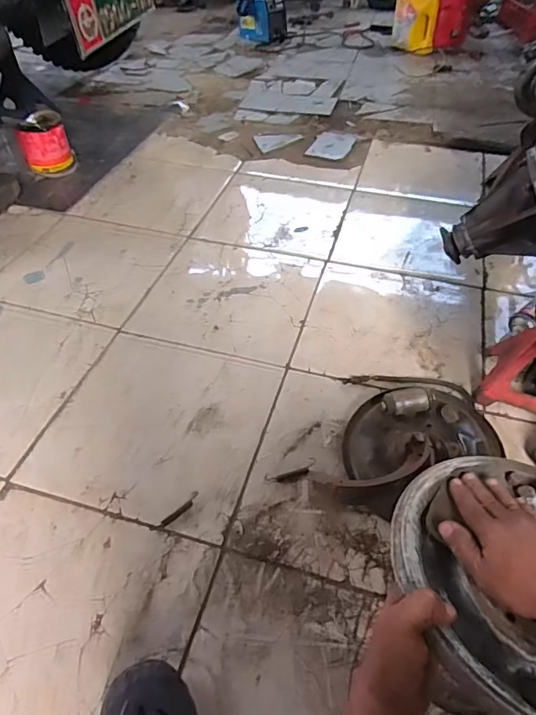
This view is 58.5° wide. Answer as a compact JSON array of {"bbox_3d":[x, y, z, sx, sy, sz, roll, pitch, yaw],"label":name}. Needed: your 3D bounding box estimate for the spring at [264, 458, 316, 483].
[{"bbox_3d":[0.044,0.210,0.874,0.097,0.016,0.028,-16,51,-13],"label":"spring"}]

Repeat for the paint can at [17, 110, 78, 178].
[{"bbox_3d":[-0.757,-0.723,1.636,0.156,0.158,0.170,-19,49,-17],"label":"paint can"}]

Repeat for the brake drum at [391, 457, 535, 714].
[{"bbox_3d":[0.252,0.204,0.443,0.265,0.059,0.260,0,49,0],"label":"brake drum"}]

